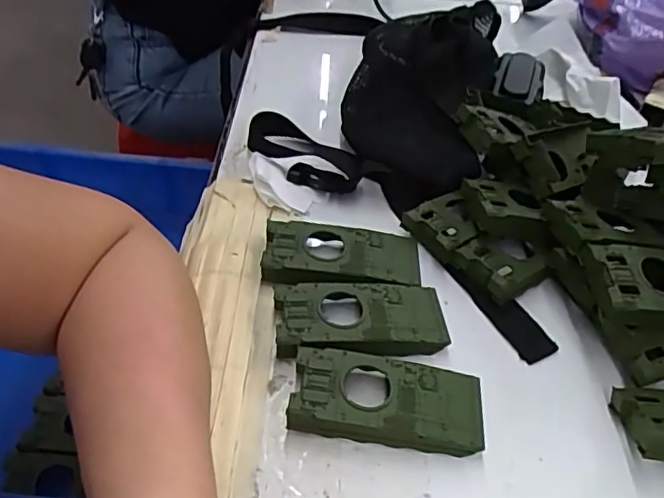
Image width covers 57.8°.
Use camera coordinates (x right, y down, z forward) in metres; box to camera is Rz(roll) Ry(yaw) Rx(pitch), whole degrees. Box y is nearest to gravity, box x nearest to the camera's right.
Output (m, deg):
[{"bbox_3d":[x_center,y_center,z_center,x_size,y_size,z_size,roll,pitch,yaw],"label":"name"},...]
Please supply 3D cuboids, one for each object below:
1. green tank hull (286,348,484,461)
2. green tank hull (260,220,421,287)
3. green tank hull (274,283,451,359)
[{"bbox_3d":[0.031,0.084,0.332,0.103,0.020,0.046,7,45,2],"label":"green tank hull"},{"bbox_3d":[0.007,0.007,0.404,0.105,0.019,0.054,0,45,-5],"label":"green tank hull"},{"bbox_3d":[0.018,0.045,0.369,0.103,0.019,0.051,-1,45,-6],"label":"green tank hull"}]

